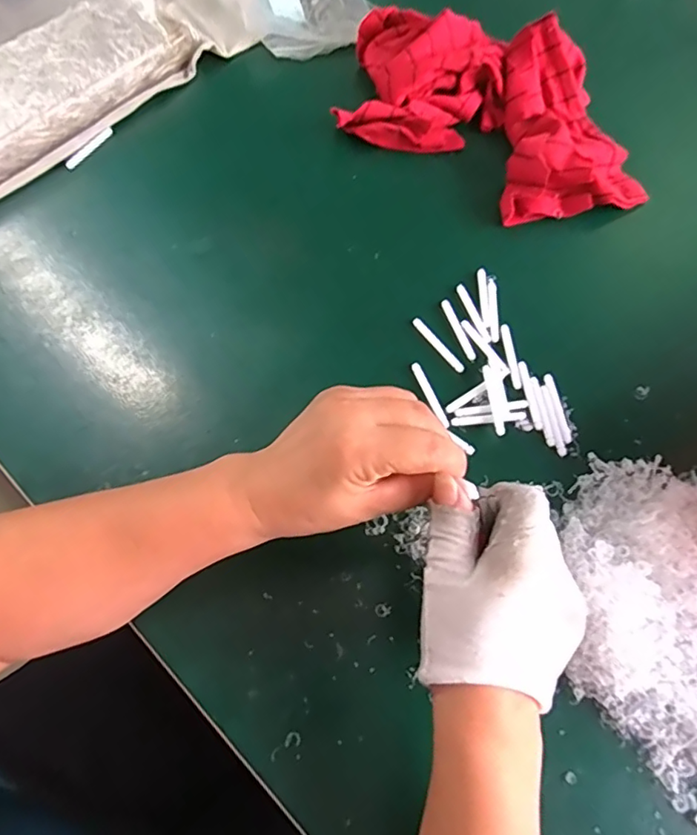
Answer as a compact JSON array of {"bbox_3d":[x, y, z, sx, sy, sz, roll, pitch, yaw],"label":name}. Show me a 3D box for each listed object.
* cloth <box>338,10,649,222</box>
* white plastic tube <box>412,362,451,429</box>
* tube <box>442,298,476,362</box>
[{"bbox_3d":[0.142,-0.295,0.533,0.307,0.050,0.207,15,67,4],"label":"cloth"},{"bbox_3d":[0.065,-0.018,0.437,0.008,0.004,0.058,-21,69,-11],"label":"white plastic tube"},{"bbox_3d":[0.093,-0.074,0.462,0.008,0.004,0.059,-18,69,-10],"label":"tube"}]

